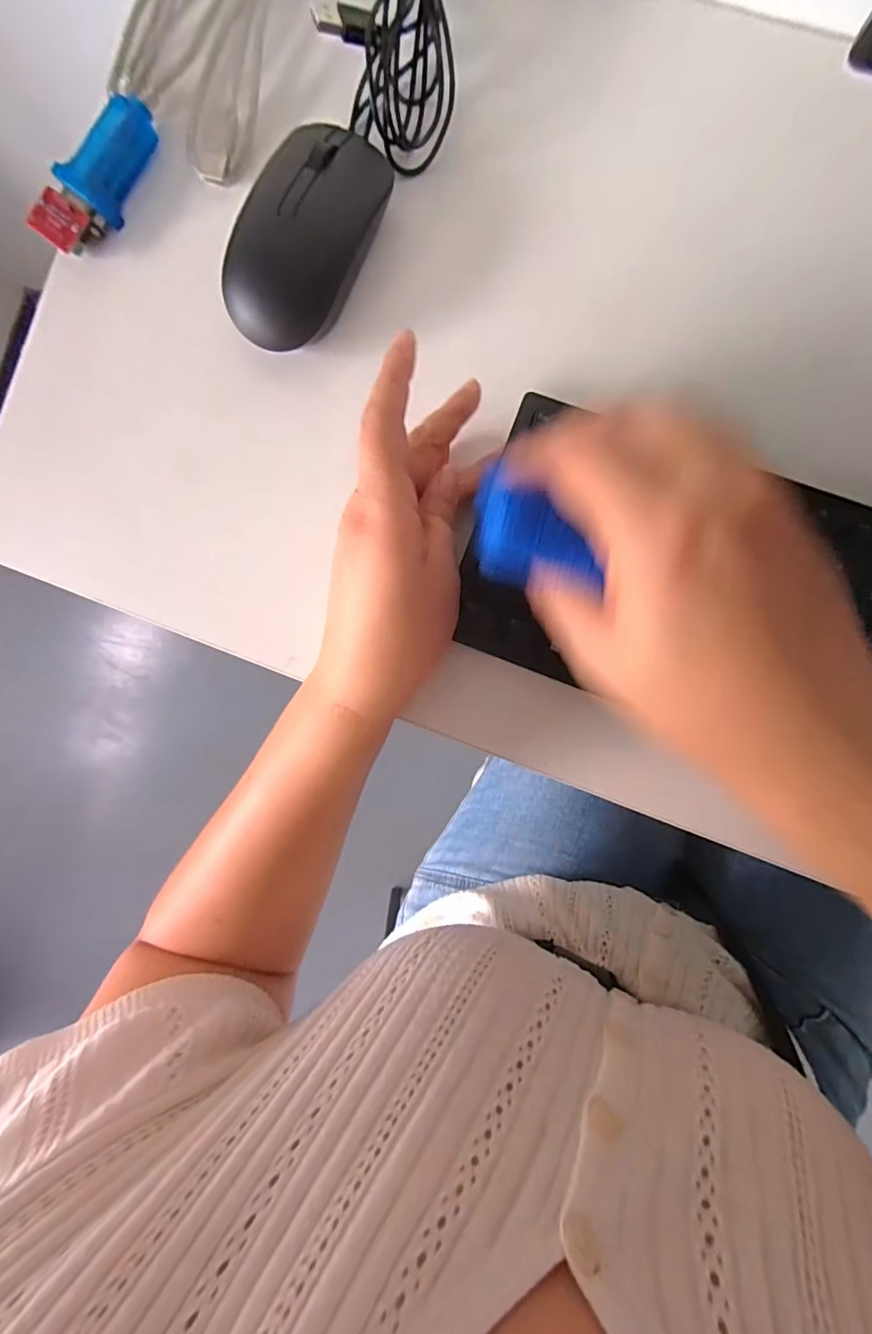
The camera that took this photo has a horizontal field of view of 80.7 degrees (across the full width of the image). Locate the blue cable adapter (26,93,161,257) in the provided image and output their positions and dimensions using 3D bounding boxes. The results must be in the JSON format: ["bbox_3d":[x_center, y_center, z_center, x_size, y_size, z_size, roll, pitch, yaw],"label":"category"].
[{"bbox_3d":[-0.182,-0.264,0.278,0.032,0.015,0.085,40,95,3],"label":"blue cable adapter"}]

